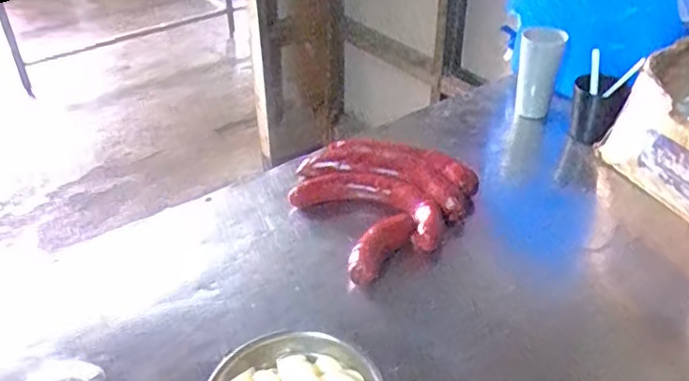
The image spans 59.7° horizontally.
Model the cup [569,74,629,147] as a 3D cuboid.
[{"bbox_3d":[0.396,-0.125,0.951,0.078,0.094,0.062,18,40,23],"label":"cup"}]

